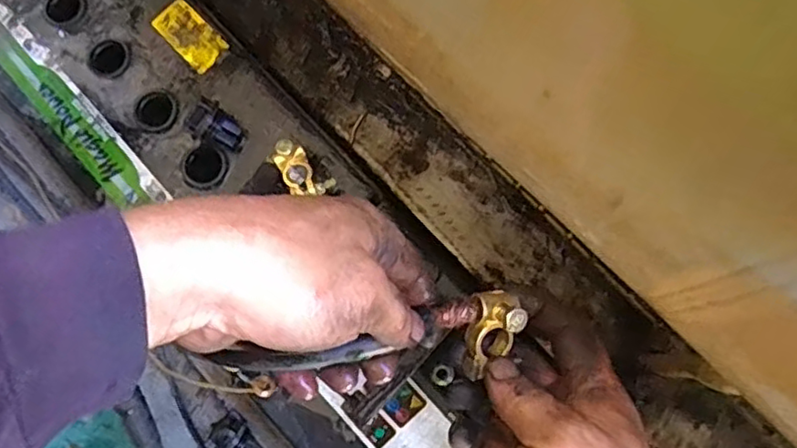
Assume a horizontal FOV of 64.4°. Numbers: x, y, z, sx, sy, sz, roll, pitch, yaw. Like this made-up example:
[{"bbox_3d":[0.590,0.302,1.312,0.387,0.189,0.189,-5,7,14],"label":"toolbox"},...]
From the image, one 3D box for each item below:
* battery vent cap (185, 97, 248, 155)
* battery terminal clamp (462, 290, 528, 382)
[{"bbox_3d":[-0.133,-0.071,0.469,0.036,0.027,0.024,28,82,5],"label":"battery vent cap"},{"bbox_3d":[0.049,0.059,0.330,0.026,0.024,0.045,13,80,3],"label":"battery terminal clamp"}]

